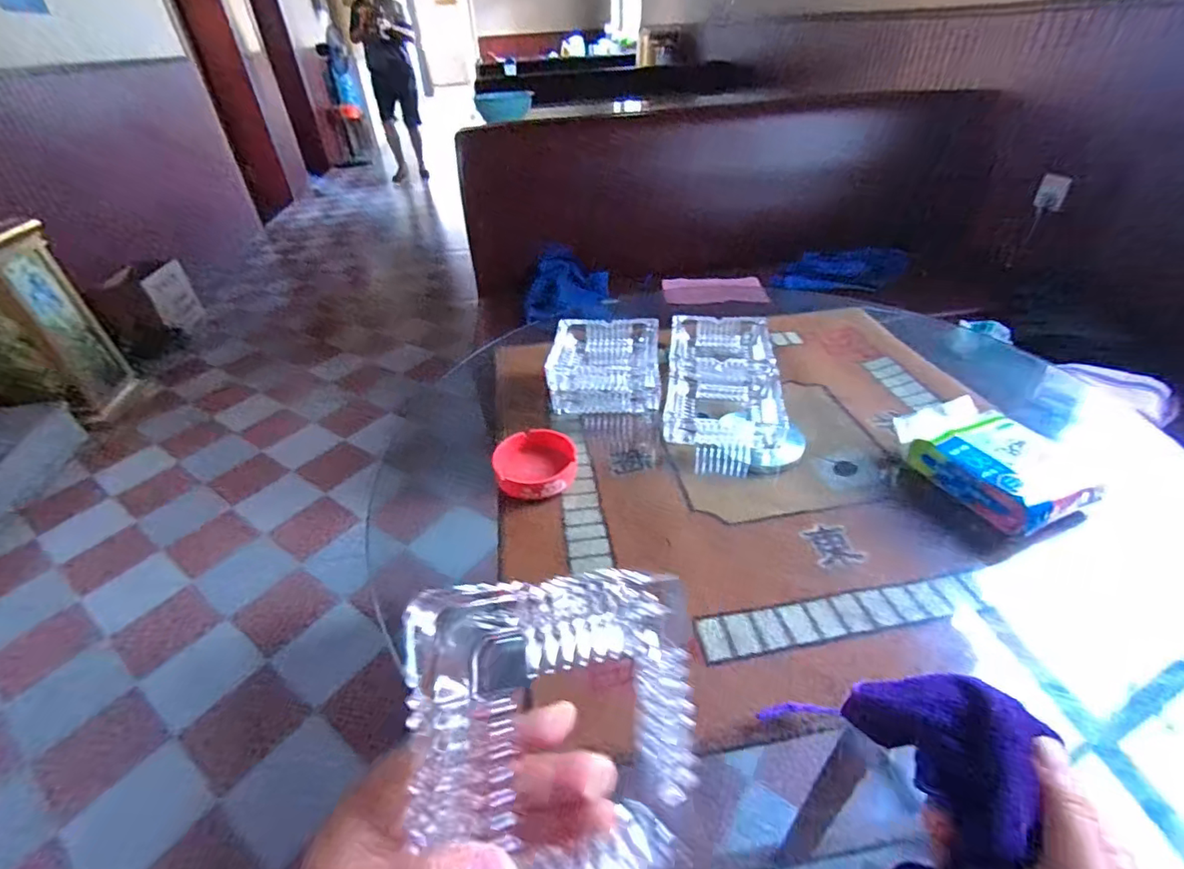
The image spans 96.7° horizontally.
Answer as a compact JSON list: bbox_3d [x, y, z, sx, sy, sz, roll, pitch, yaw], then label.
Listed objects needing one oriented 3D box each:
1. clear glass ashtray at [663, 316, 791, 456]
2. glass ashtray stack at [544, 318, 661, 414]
[{"bbox_3d":[0.189,-0.083,0.767,0.151,0.050,0.293,4,39,10],"label":"clear glass ashtray"},{"bbox_3d":[0.024,-0.097,0.769,0.152,0.086,0.153,3,38,9],"label":"glass ashtray stack"}]

